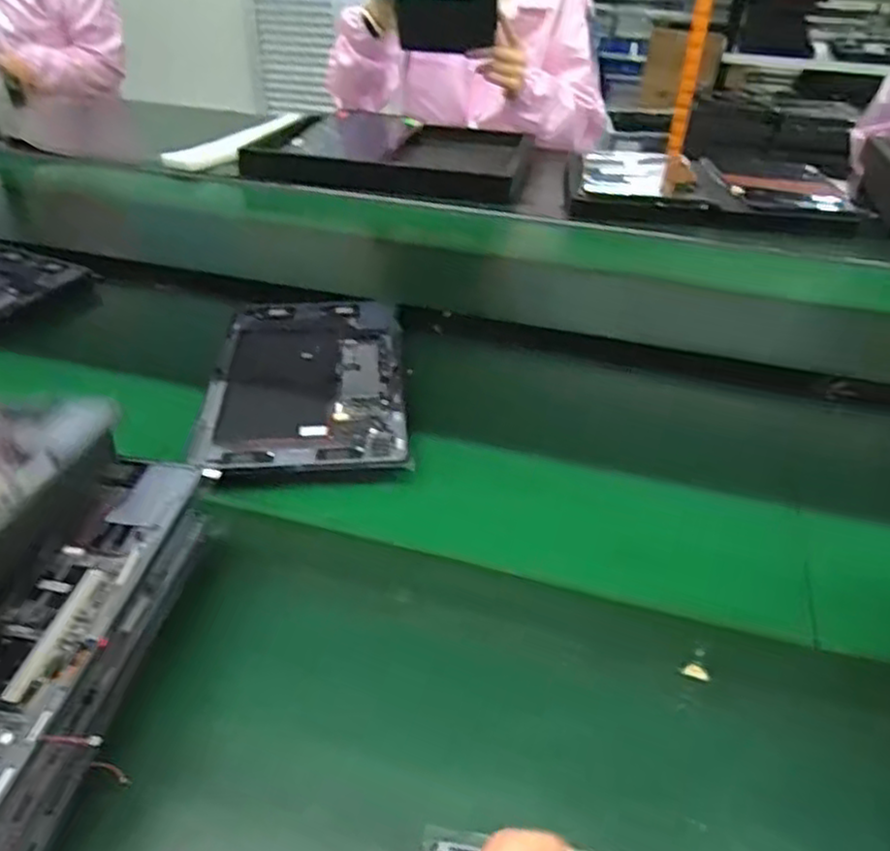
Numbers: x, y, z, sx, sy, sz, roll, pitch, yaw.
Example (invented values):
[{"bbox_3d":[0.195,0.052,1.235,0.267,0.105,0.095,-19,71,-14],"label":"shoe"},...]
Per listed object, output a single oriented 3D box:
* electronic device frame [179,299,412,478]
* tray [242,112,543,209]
[{"bbox_3d":[-0.120,-0.041,0.624,0.166,0.018,0.258,0,37,-6],"label":"electronic device frame"},{"bbox_3d":[-0.074,-0.473,1.210,0.431,0.071,0.367,9,37,6],"label":"tray"}]

